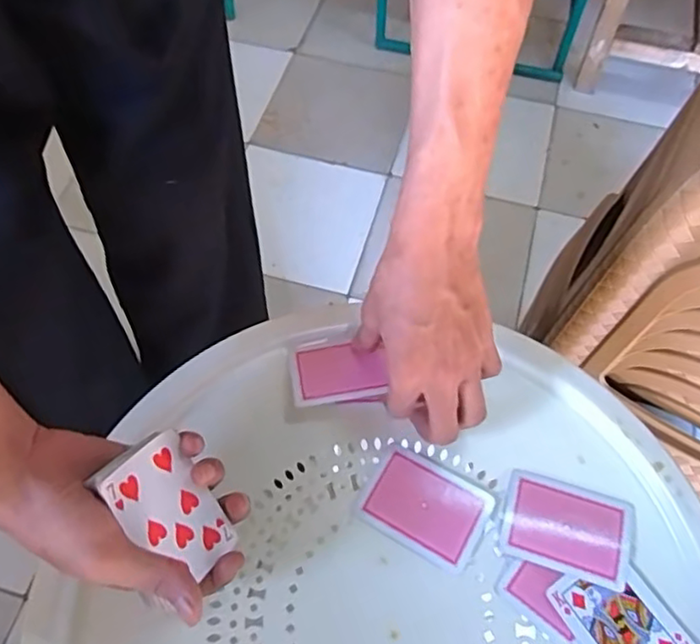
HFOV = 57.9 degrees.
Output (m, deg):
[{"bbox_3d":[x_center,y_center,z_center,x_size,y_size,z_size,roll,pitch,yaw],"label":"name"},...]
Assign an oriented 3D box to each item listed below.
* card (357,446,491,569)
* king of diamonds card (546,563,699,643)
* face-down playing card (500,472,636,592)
[{"bbox_3d":[0.054,0.131,0.453,0.083,0.004,0.062,29,59,14],"label":"card"},{"bbox_3d":[0.179,0.198,0.413,0.064,0.007,0.083,-30,66,-13],"label":"king of diamonds card"},{"bbox_3d":[0.153,0.143,0.443,0.087,0.007,0.063,17,57,6],"label":"face-down playing card"}]

